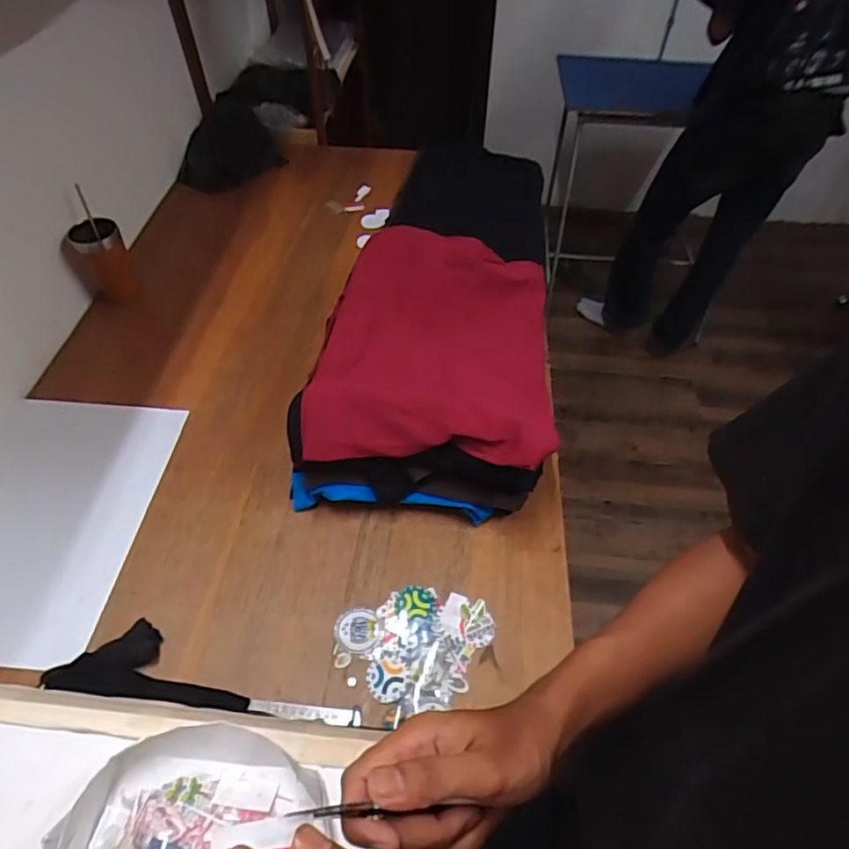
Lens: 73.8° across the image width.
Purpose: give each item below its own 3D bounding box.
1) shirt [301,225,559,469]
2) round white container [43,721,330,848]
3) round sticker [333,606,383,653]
[{"bbox_3d":[0.029,-0.135,0.884,0.344,0.072,0.477,11,49,-1],"label":"shirt"},{"bbox_3d":[-0.180,0.323,0.438,0.188,0.051,0.159,5,52,1],"label":"round white container"},{"bbox_3d":[-0.086,0.264,0.728,0.058,0.010,0.057,1,52,-2],"label":"round sticker"}]

